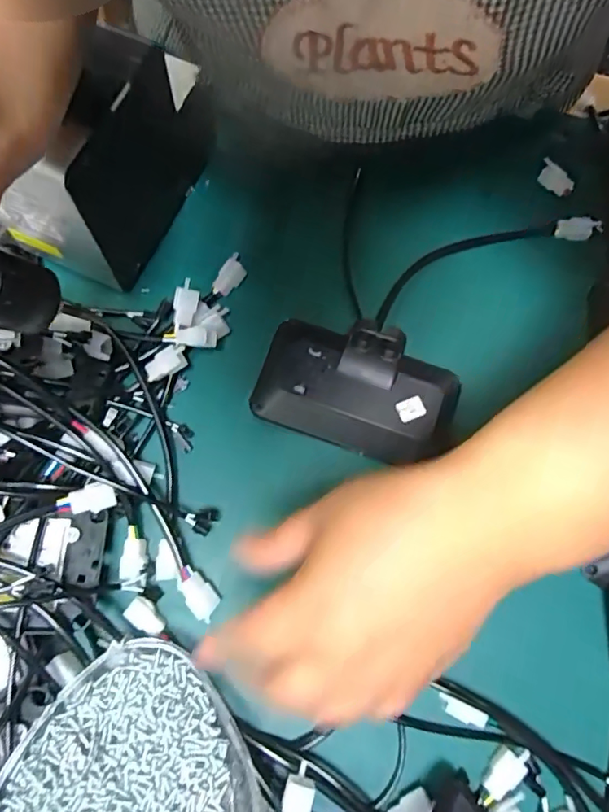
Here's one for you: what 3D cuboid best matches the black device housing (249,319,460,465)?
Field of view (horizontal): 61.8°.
[{"bbox_3d":[0.042,-0.014,0.401,0.157,0.041,0.092,20,74,4],"label":"black device housing"}]

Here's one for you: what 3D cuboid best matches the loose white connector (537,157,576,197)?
[{"bbox_3d":[0.238,-0.216,0.485,0.039,0.020,0.007,43,36,7],"label":"loose white connector"}]

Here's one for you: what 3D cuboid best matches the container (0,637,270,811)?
[{"bbox_3d":[-0.106,0.238,0.307,0.140,0.042,0.150,1,74,-2],"label":"container"}]

